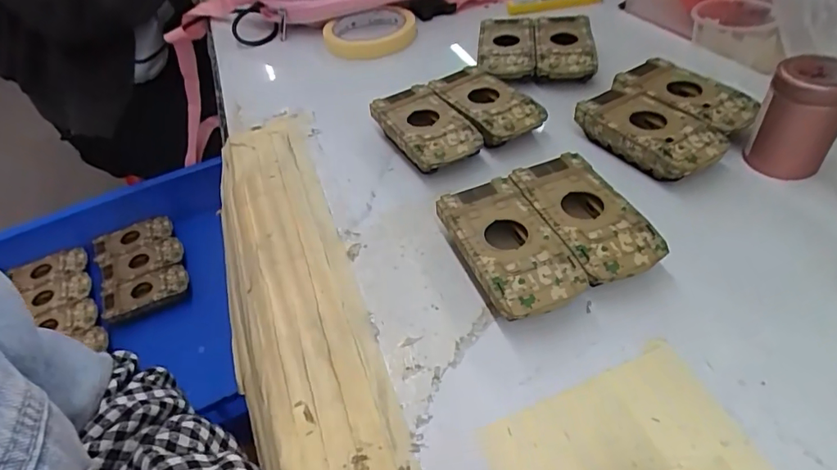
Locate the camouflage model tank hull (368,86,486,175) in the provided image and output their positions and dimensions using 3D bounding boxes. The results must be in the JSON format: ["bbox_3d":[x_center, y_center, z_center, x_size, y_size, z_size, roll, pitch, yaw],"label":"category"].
[{"bbox_3d":[0.005,-0.079,0.387,0.049,0.027,0.091,-25,47,-17],"label":"camouflage model tank hull"}]

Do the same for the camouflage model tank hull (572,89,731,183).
[{"bbox_3d":[0.161,-0.068,0.355,0.049,0.028,0.092,-29,48,-20],"label":"camouflage model tank hull"}]

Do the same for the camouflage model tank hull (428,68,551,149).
[{"bbox_3d":[0.053,-0.097,0.402,0.050,0.029,0.091,-26,47,-18],"label":"camouflage model tank hull"}]

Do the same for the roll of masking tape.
[{"bbox_3d":[-0.051,-0.217,0.545,0.095,0.027,0.103,-4,44,4],"label":"roll of masking tape"}]

